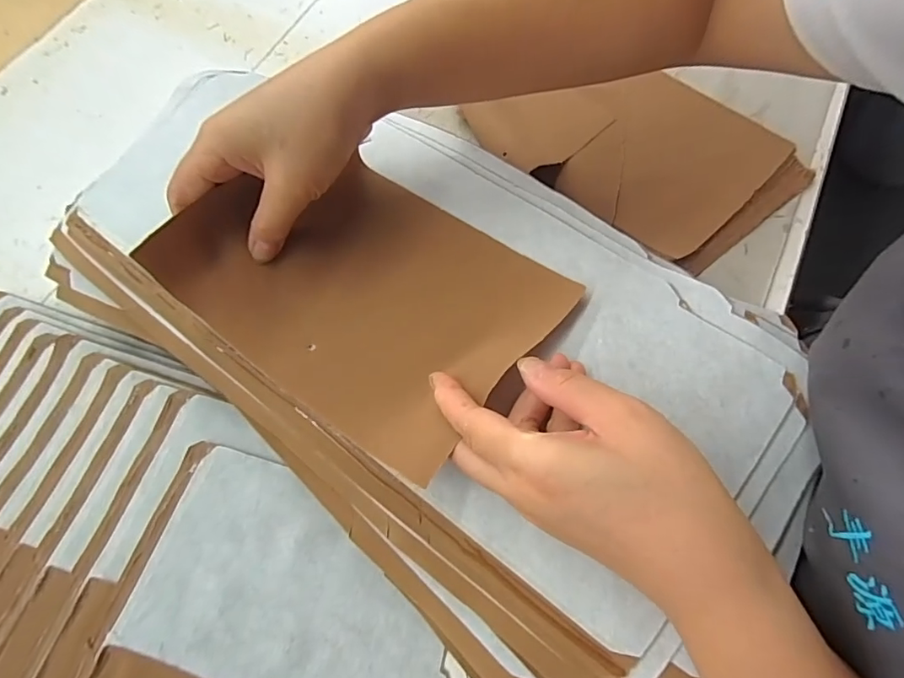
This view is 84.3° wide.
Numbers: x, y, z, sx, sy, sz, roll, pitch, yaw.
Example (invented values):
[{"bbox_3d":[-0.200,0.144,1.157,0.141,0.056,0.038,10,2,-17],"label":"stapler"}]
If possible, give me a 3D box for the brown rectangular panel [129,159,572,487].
[{"bbox_3d":[-0.042,-0.032,0.264,0.185,0.042,0.142,34,73,15],"label":"brown rectangular panel"}]

